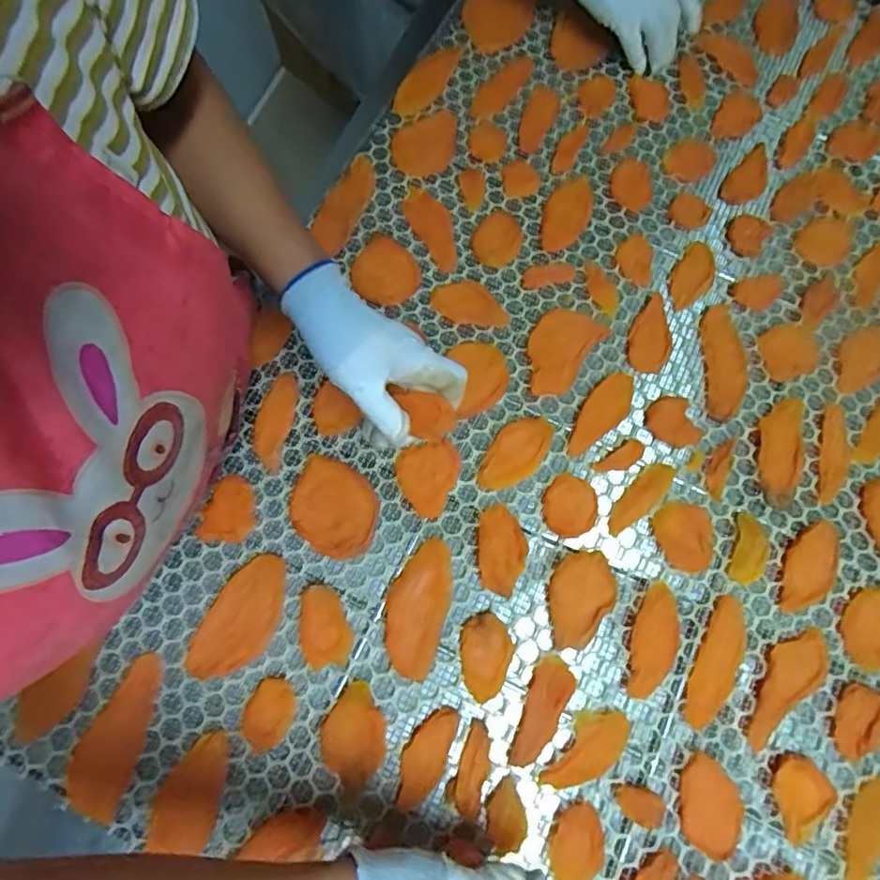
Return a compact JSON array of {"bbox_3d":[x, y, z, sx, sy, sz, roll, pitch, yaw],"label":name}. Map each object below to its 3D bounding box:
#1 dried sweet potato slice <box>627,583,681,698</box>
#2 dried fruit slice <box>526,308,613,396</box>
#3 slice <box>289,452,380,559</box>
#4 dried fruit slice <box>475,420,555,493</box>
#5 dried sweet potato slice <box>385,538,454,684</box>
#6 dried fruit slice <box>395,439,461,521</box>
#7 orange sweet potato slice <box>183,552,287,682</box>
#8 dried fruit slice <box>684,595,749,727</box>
[{"bbox_3d":[0.187,0.175,0.474,0.037,0.015,0.094,14,75,4],"label":"dried sweet potato slice"},{"bbox_3d":[0.119,-0.091,0.551,0.062,0.008,0.101,35,77,9],"label":"dried fruit slice"},{"bbox_3d":[-0.098,0.062,0.504,0.086,0.011,0.081,0,74,0],"label":"slice"},{"bbox_3d":[0.073,0.013,0.521,0.045,0.010,0.089,38,77,10],"label":"dried fruit slice"},{"bbox_3d":[-0.019,0.145,0.478,0.051,0.010,0.114,18,75,5],"label":"dried sweet potato slice"},{"bbox_3d":[-0.009,0.038,0.510,0.058,0.014,0.068,-11,75,-3],"label":"dried fruit slice"},{"bbox_3d":[-0.174,0.157,0.478,0.059,0.004,0.112,27,76,7],"label":"orange sweet potato slice"},{"bbox_3d":[0.243,0.194,0.471,0.040,0.008,0.111,25,76,6],"label":"dried fruit slice"}]

